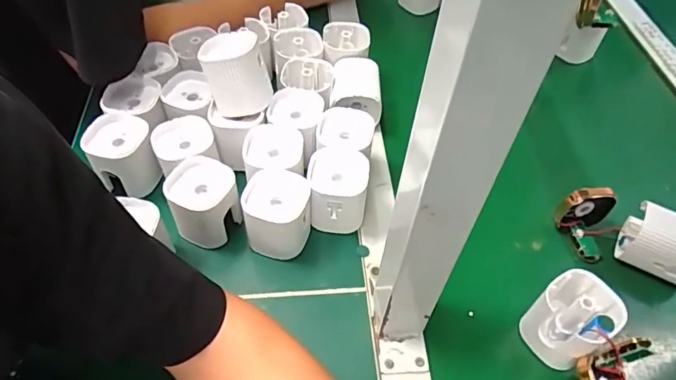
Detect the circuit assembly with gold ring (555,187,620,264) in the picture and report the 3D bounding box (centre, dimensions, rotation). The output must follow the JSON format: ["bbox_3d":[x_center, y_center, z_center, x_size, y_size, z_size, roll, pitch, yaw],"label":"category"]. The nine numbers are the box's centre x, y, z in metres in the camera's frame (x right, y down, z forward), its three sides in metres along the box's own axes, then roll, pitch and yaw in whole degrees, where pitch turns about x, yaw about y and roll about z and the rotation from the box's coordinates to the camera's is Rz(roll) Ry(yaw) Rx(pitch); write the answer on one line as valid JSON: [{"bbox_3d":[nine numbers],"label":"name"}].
[{"bbox_3d":[0.242,0.027,0.470,0.055,0.059,0.044,34,57,21],"label":"circuit assembly with gold ring"}]

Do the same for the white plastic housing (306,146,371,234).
[{"bbox_3d":[-0.001,0.003,0.462,0.055,0.064,0.068,2,52,-2],"label":"white plastic housing"}]

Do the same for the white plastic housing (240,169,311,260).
[{"bbox_3d":[-0.052,0.023,0.440,0.054,0.070,0.055,11,52,5],"label":"white plastic housing"}]

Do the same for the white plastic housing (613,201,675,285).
[{"bbox_3d":[0.303,0.050,0.453,0.066,0.053,0.045,28,55,17],"label":"white plastic housing"}]

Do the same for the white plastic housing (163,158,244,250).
[{"bbox_3d":[-0.120,0.015,0.444,0.058,0.067,0.058,17,53,9],"label":"white plastic housing"}]

